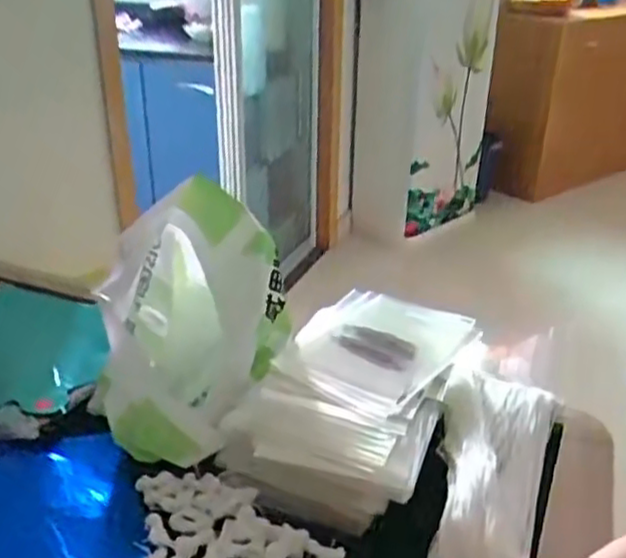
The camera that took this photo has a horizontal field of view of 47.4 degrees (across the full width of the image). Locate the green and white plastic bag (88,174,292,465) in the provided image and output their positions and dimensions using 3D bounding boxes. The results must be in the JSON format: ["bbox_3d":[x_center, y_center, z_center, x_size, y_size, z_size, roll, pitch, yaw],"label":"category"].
[{"bbox_3d":[-0.103,0.052,0.678,0.146,0.167,0.215,1,27,-1],"label":"green and white plastic bag"}]

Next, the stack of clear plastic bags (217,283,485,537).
[{"bbox_3d":[0.043,0.108,0.660,0.164,0.065,0.279,12,29,21],"label":"stack of clear plastic bags"}]

